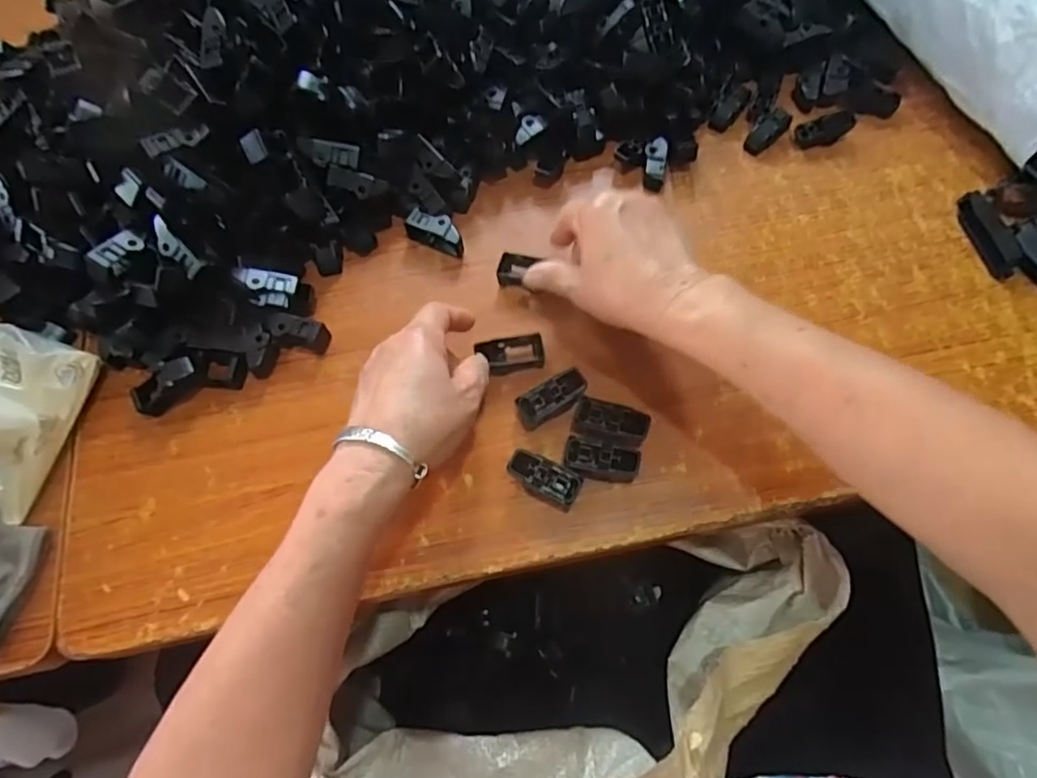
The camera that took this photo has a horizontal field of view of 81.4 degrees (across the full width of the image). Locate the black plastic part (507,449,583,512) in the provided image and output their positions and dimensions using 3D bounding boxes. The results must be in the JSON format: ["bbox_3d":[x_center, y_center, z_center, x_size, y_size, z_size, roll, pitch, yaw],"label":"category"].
[{"bbox_3d":[0.017,0.061,0.407,0.049,0.020,0.023,27,72,13],"label":"black plastic part"}]

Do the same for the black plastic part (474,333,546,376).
[{"bbox_3d":[-0.006,-0.025,0.443,0.049,0.022,0.024,-6,69,1],"label":"black plastic part"}]

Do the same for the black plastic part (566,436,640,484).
[{"bbox_3d":[0.056,0.049,0.409,0.050,0.019,0.025,12,69,7],"label":"black plastic part"}]

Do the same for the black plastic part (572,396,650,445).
[{"bbox_3d":[0.063,0.026,0.418,0.050,0.021,0.028,17,70,9],"label":"black plastic part"}]

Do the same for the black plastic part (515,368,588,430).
[{"bbox_3d":[0.024,0.008,0.429,0.050,0.022,0.021,-28,69,-8],"label":"black plastic part"}]

